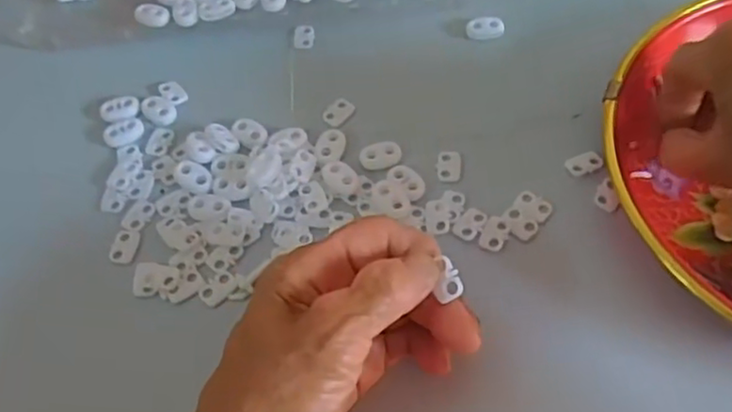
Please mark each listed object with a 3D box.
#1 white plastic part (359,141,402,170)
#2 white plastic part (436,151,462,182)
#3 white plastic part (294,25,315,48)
[{"bbox_3d":[0.008,-0.027,0.351,0.022,0.004,0.015,-14,59,-4],"label":"white plastic part"},{"bbox_3d":[0.044,-0.021,0.348,0.013,0.004,0.019,-3,59,3],"label":"white plastic part"},{"bbox_3d":[-0.037,-0.103,0.404,0.012,0.005,0.015,-3,59,2],"label":"white plastic part"}]

